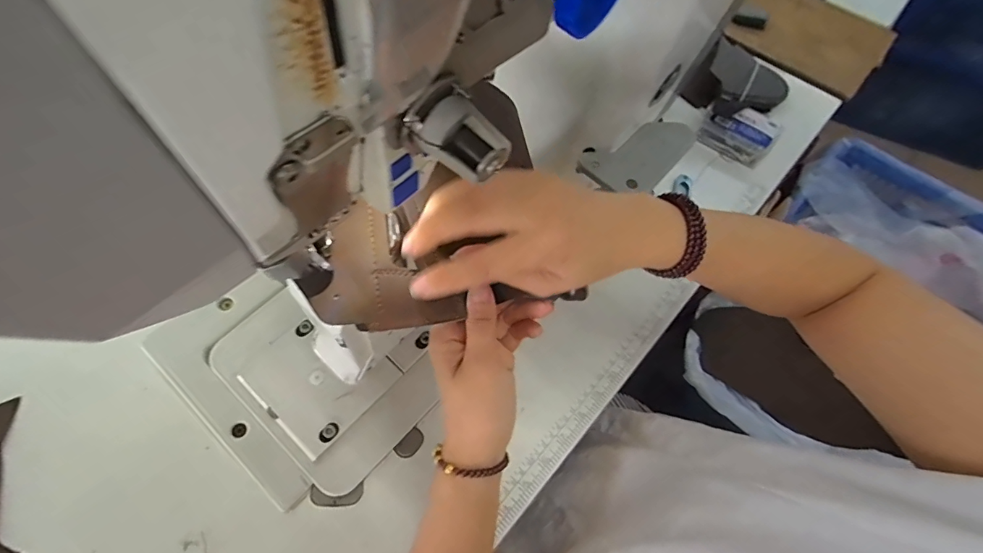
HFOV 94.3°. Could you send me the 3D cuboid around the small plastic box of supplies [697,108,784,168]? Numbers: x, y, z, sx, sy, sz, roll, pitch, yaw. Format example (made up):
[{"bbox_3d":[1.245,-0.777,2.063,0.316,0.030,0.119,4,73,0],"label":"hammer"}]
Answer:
[{"bbox_3d":[0.307,-0.179,0.564,0.083,0.034,0.055,37,68,16],"label":"small plastic box of supplies"}]

